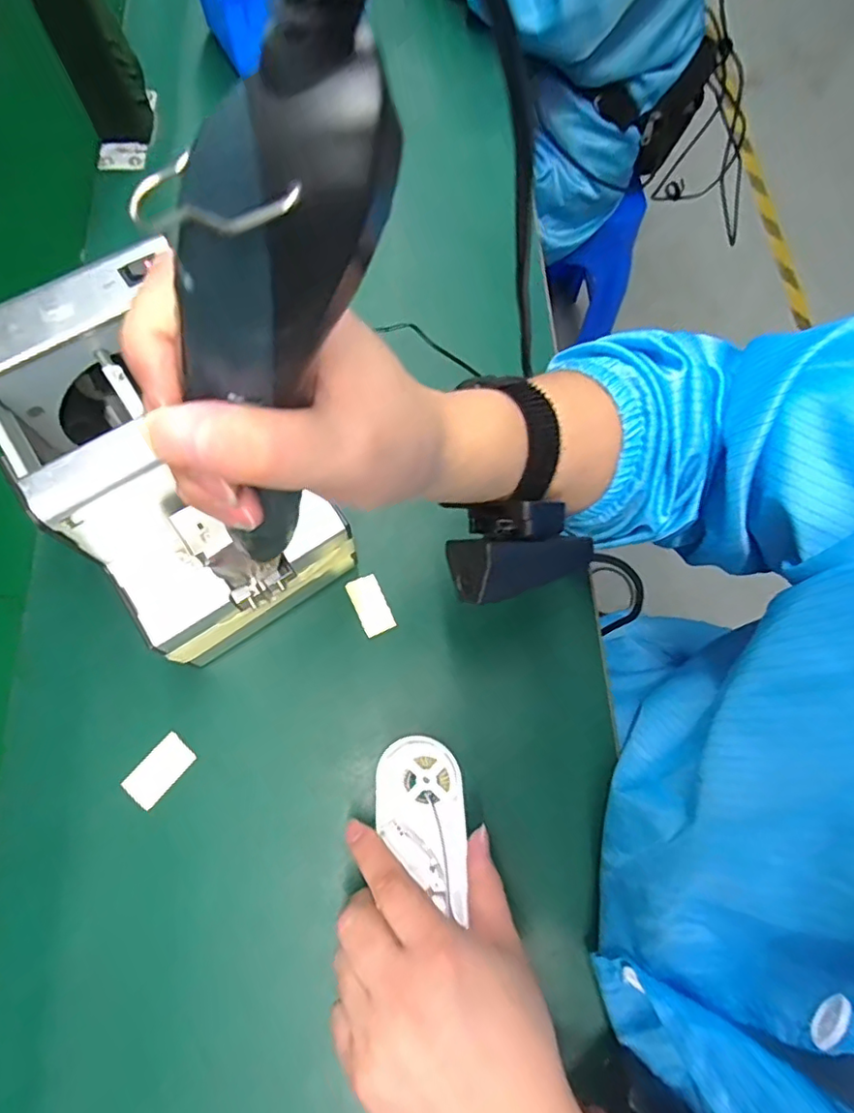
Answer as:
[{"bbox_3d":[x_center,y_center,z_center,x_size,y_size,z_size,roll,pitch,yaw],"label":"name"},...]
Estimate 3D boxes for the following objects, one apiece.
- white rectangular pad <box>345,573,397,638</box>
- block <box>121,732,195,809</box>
[{"bbox_3d":[-0.039,0.033,0.397,0.022,0.005,0.040,-24,69,-11],"label":"white rectangular pad"},{"bbox_3d":[-0.165,0.132,0.355,0.024,0.005,0.041,37,71,14],"label":"block"}]

